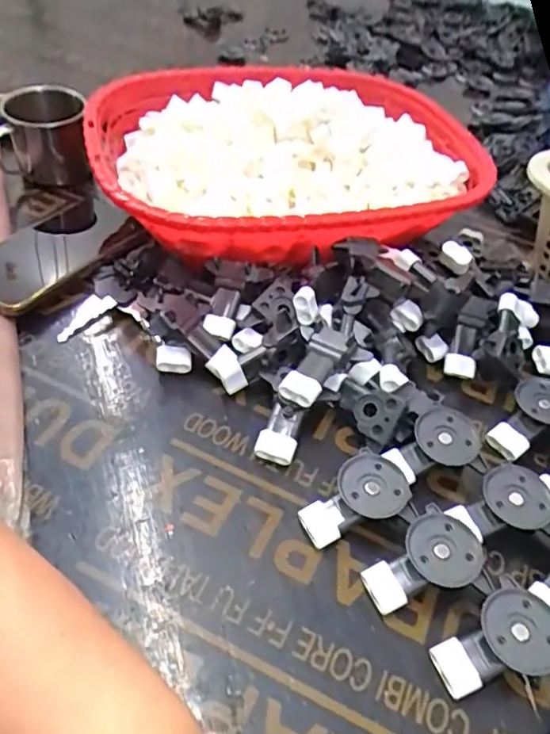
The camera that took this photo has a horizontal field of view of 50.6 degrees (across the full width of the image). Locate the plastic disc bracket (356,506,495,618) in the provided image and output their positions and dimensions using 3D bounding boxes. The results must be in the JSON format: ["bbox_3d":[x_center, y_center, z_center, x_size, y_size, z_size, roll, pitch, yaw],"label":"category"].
[{"bbox_3d":[0.086,0.114,0.340,0.066,0.024,0.049,-10,50,-17],"label":"plastic disc bracket"}]

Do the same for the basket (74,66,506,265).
[{"bbox_3d":[0.016,-0.198,0.557,0.356,0.079,0.285,-11,50,-17],"label":"basket"}]

